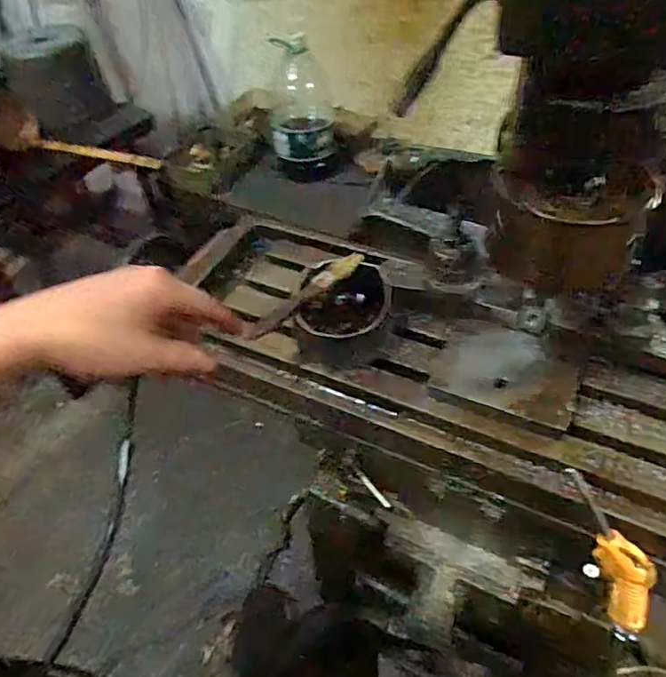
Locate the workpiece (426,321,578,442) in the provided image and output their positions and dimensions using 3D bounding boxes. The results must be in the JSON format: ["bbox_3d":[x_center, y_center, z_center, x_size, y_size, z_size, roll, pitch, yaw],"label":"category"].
[{"bbox_3d":[0.167,0.033,0.531,0.127,0.018,0.096,18,65,13],"label":"workpiece"}]

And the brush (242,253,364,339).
[{"bbox_3d":[-0.032,-0.048,0.581,0.152,0.023,0.026,-36,54,-12],"label":"brush"}]

